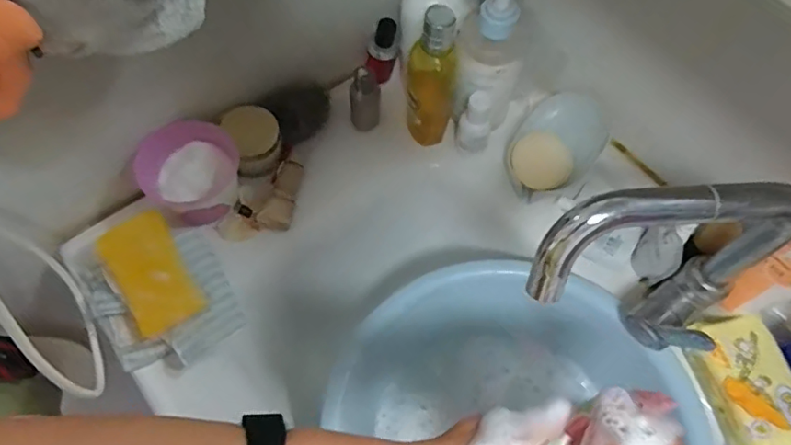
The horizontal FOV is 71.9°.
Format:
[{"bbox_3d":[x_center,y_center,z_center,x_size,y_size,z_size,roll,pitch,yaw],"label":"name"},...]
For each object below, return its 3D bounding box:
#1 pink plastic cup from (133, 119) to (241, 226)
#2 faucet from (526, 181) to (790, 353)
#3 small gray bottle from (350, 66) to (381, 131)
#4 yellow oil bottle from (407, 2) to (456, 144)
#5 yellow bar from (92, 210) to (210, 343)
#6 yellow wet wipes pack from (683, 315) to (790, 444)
[{"bbox_3d":[-0.195,-0.046,0.528,0.086,0.062,0.085,1,63,-2],"label":"pink plastic cup"},{"bbox_3d":[0.179,0.041,0.387,0.191,0.185,0.060,-4,63,-4],"label":"faucet"},{"bbox_3d":[-0.030,-0.128,0.562,0.028,0.065,0.034,4,63,0],"label":"small gray bottle"},{"bbox_3d":[0.034,-0.135,0.525,0.045,0.153,0.035,11,63,4],"label":"yellow oil bottle"},{"bbox_3d":[-0.215,0.045,0.481,0.059,0.007,0.101,-31,89,-10],"label":"yellow bar"},{"bbox_3d":[0.302,0.144,0.458,0.075,0.033,0.129,-13,64,-8],"label":"yellow wet wipes pack"}]

